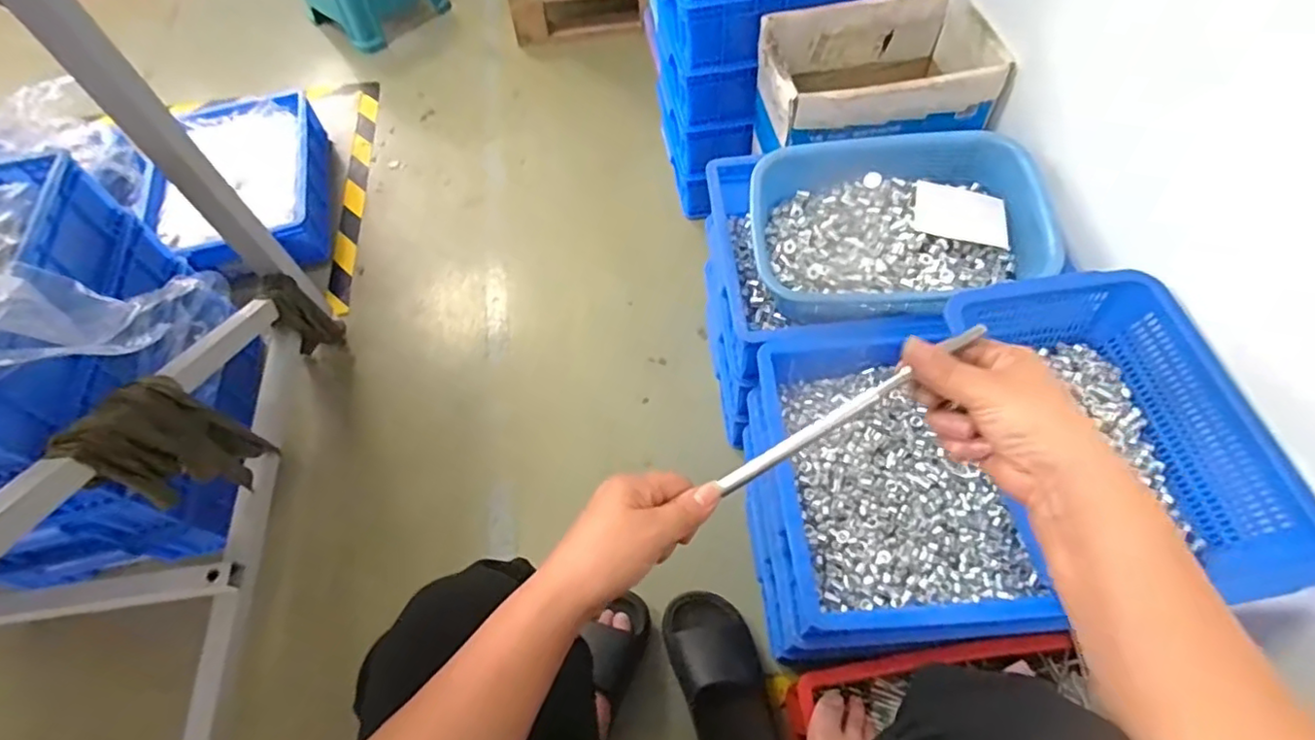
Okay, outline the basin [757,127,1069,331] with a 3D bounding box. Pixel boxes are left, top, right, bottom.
[{"bbox_3d":[0.285,-0.188,0.770,0.323,0.099,0.247,0,59,3],"label":"basin"}]

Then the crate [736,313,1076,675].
[{"bbox_3d":[0.225,0.121,0.673,0.216,0.107,0.319,-6,59,-1],"label":"crate"}]

